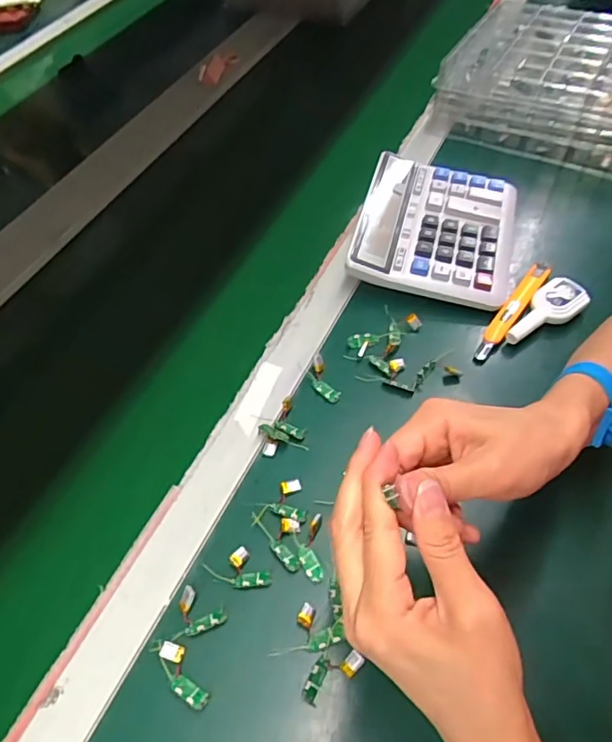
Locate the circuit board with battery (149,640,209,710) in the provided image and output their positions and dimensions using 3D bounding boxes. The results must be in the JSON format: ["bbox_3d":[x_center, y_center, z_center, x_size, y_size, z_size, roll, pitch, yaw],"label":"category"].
[{"bbox_3d":[-0.083,0.200,0.363,0.018,0.004,0.050,-35,59,-20],"label":"circuit board with battery"}]

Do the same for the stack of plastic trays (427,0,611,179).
[{"bbox_3d":[0.346,-0.372,0.699,0.292,0.083,0.246,22,58,19],"label":"stack of plastic trays"}]

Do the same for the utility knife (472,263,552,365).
[{"bbox_3d":[0.199,-0.058,0.526,0.018,0.012,0.139,31,61,23],"label":"utility knife"}]

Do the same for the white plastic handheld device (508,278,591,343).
[{"bbox_3d":[0.224,-0.053,0.514,0.090,0.022,0.040,-34,59,-20],"label":"white plastic handheld device"}]

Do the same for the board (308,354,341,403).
[{"bbox_3d":[0.015,0.008,0.492,0.018,0.012,0.045,-23,56,-13],"label":"board"}]

